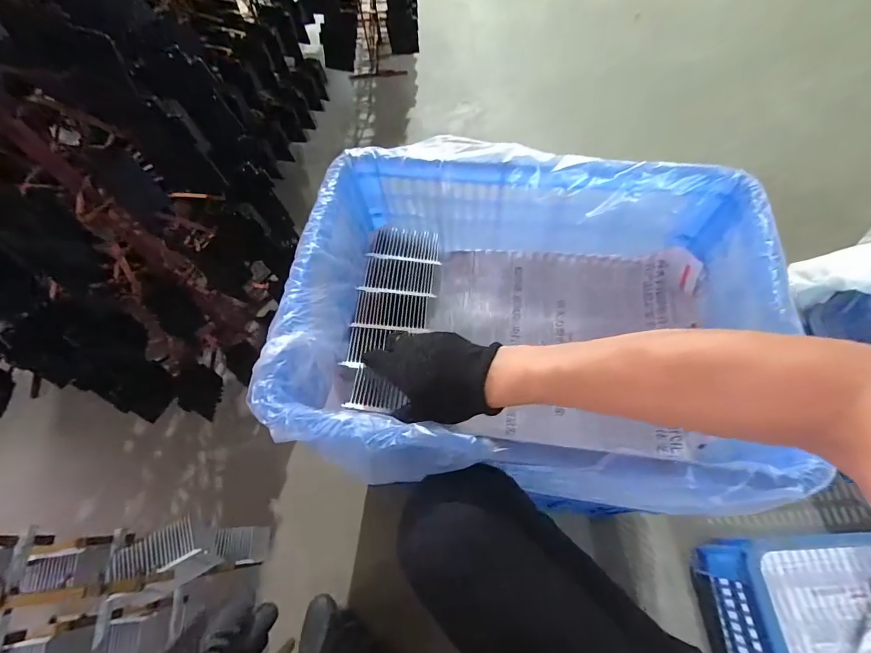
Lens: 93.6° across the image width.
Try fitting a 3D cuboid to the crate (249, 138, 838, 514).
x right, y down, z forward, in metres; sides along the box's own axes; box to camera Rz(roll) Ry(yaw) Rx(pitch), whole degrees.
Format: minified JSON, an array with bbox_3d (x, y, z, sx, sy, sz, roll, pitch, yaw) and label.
[{"bbox_3d":[0.093,0.000,0.486,0.478,0.205,0.353,8,64,7],"label":"crate"}]

